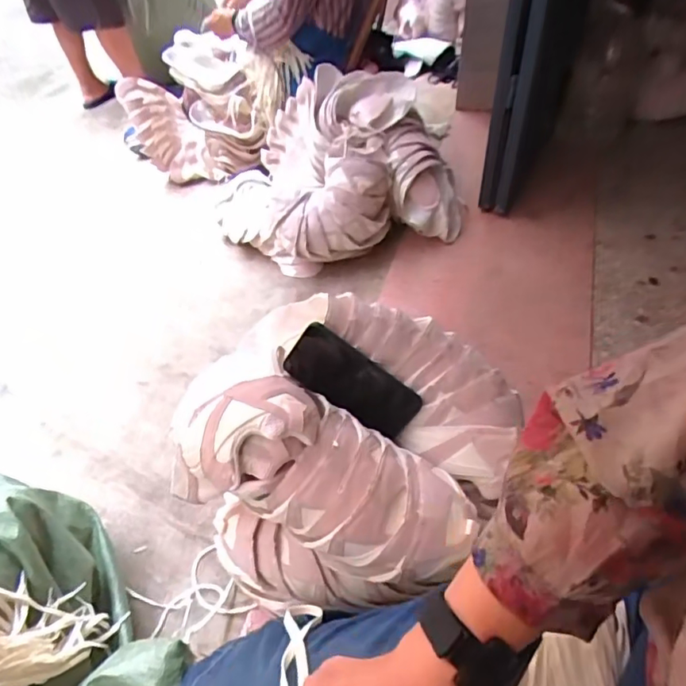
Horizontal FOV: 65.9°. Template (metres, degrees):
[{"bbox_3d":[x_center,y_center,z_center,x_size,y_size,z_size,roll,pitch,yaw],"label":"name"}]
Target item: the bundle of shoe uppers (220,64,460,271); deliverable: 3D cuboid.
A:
[{"bbox_3d":[-0.015,-0.460,1.457,0.662,0.354,0.410,-11,48,-6],"label":"bundle of shoe uppers"}]

